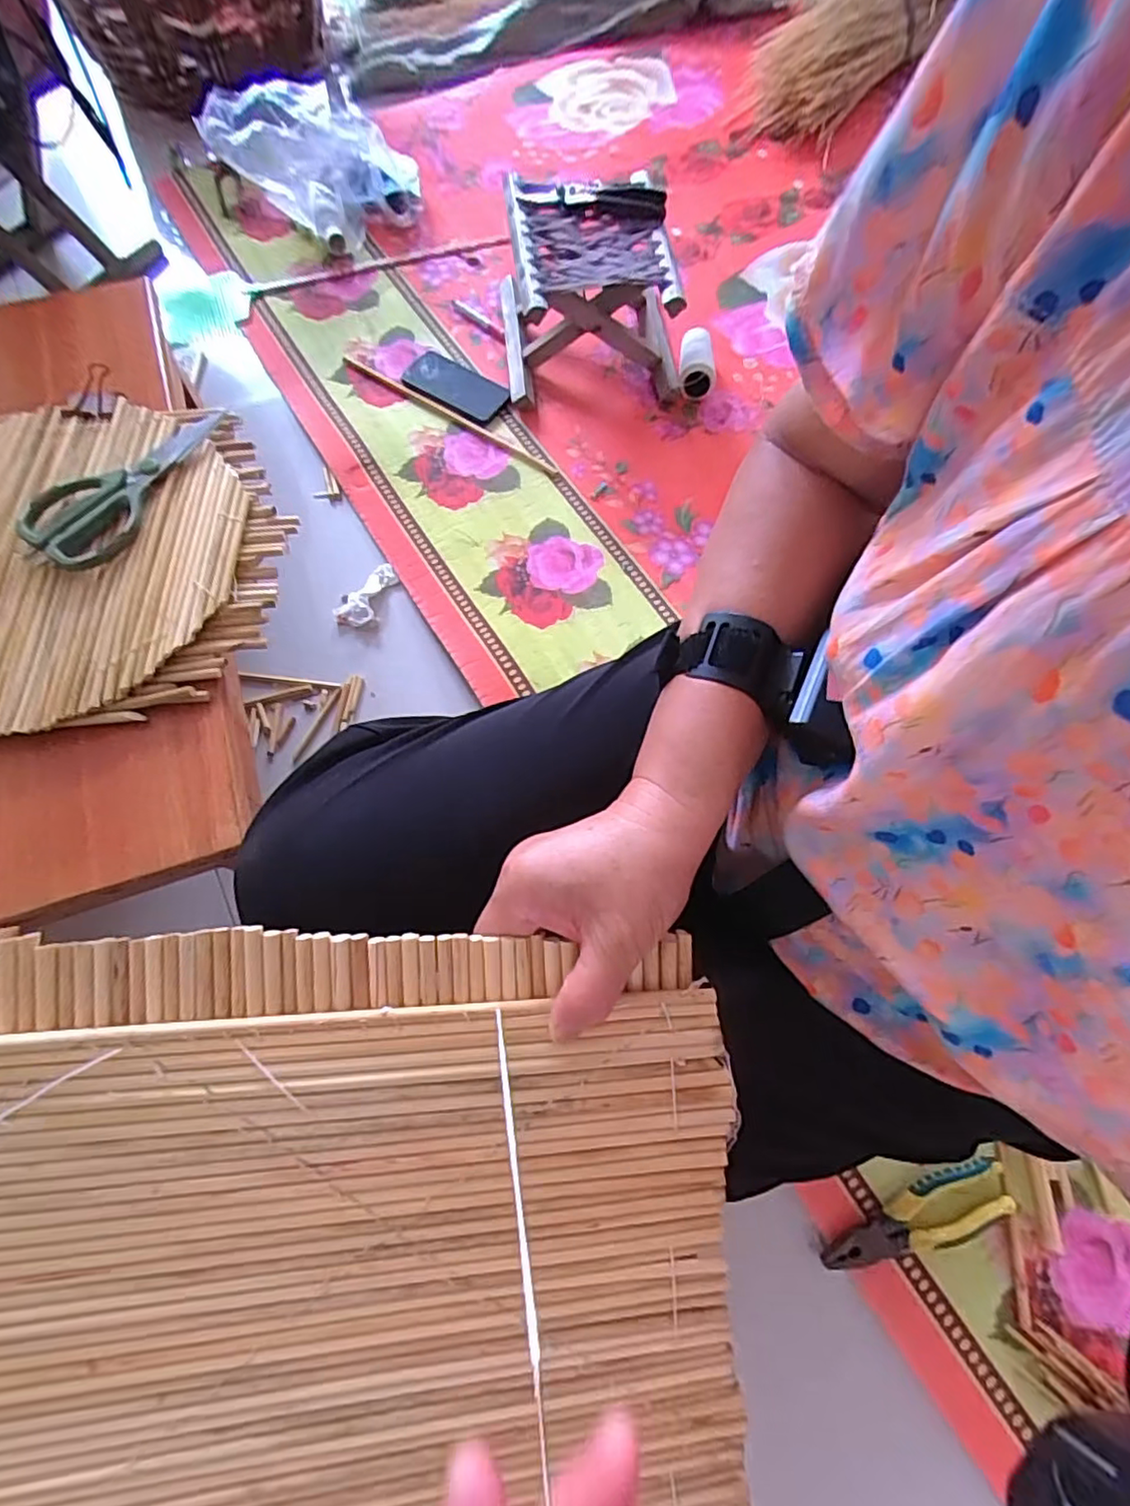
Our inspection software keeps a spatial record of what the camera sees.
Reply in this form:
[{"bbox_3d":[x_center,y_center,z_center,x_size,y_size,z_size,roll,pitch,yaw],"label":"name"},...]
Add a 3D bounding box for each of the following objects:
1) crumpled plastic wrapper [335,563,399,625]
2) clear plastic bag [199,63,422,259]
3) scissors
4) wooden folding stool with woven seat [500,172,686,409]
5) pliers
[{"bbox_3d":[-0.262,-0.208,0.816,0.055,0.020,0.101,20,70,7],"label":"crumpled plastic wrapper"},{"bbox_3d":[-0.386,-0.893,0.958,0.285,0.191,0.109,0,69,-1],"label":"clear plastic bag"},{"bbox_3d":[-0.383,-0.244,0.557,0.093,0.019,0.203,42,74,14],"label":"scissors"},{"bbox_3d":[0.034,-0.658,0.895,0.246,0.190,0.243,-7,69,-4],"label":"wooden folding stool with woven seat"},{"bbox_3d":[0.330,0.436,0.582,0.190,0.025,0.048,-16,70,-7],"label":"pliers"}]

